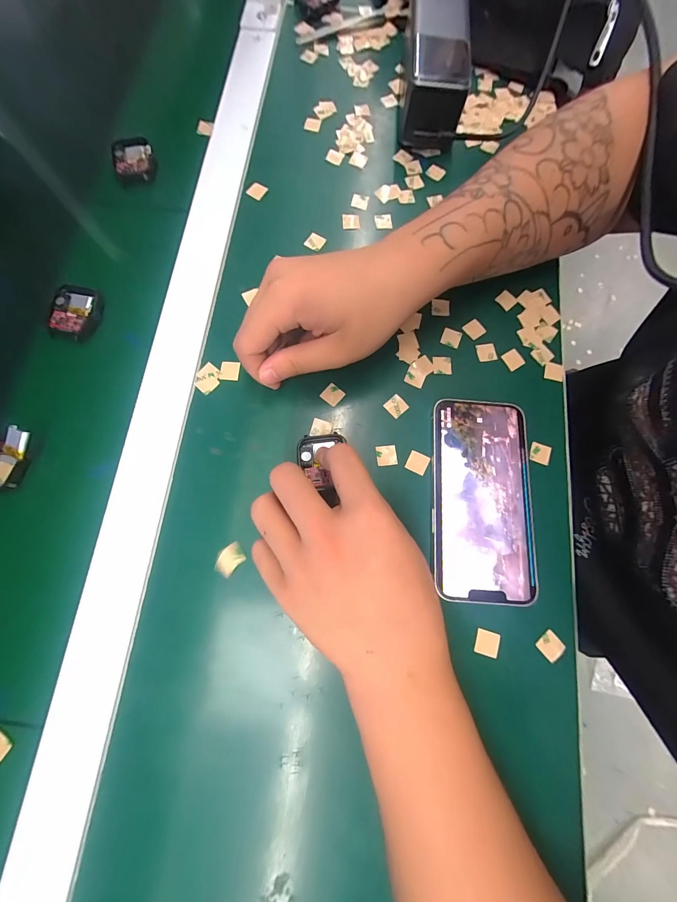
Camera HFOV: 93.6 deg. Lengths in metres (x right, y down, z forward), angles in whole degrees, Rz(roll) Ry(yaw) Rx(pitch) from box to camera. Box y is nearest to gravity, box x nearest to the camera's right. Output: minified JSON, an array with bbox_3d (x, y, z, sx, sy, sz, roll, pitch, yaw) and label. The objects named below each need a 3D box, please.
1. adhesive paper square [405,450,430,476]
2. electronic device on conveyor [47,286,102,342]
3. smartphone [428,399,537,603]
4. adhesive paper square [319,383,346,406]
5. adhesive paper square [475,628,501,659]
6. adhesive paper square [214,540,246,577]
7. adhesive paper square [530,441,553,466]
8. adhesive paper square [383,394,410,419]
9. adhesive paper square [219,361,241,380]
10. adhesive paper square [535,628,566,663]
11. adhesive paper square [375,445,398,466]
[{"bbox_3d":[0.060,0.009,0.243,0.015,0.004,0.016,26,80,8],"label":"adhesive paper square"},{"bbox_3d":[-0.217,-0.114,0.261,0.040,0.006,0.047,5,77,-1],"label":"electronic device on conveyor"},{"bbox_3d":[0.106,0.032,0.234,0.073,0.009,0.143,5,77,-1],"label":"smartphone"},{"bbox_3d":[-0.005,-0.045,0.253,0.016,0.004,0.015,38,80,11],"label":"adhesive paper square"},{"bbox_3d":[0.101,0.131,0.216,0.015,0.004,0.015,16,77,2],"label":"adhesive paper square"},{"bbox_3d":[-0.075,0.074,0.217,0.016,0.007,0.019,42,79,7],"label":"adhesive paper square"},{"bbox_3d":[0.158,0.002,0.249,0.015,0.004,0.016,17,83,8],"label":"adhesive paper square"},{"bbox_3d":[0.046,-0.036,0.252,0.015,0.004,0.016,-42,82,-10],"label":"adhesive paper square"},{"bbox_3d":[-0.087,-0.064,0.252,0.015,0.004,0.016,4,77,-1],"label":"adhesive paper square"},{"bbox_3d":[0.146,0.134,0.218,0.015,0.004,0.015,-41,75,-7],"label":"adhesive paper square"},{"bbox_3d":[0.037,0.003,0.243,0.015,0.004,0.015,-6,78,-4],"label":"adhesive paper square"}]

